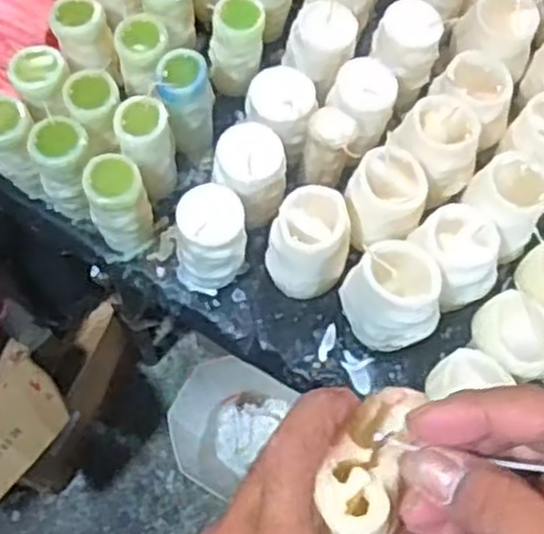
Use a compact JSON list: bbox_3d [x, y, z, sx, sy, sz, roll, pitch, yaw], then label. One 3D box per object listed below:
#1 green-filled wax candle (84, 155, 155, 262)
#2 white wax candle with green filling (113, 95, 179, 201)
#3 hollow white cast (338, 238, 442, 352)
[{"bbox_3d":[-0.140,-0.056,0.732,0.058,0.117,0.058,-22,69,-9],"label":"green-filled wax candle"},{"bbox_3d":[-0.121,-0.107,0.751,0.060,0.105,0.064,-14,68,-6],"label":"white wax candle with green filling"},{"bbox_3d":[0.107,0.028,0.689,0.067,0.089,0.073,0,67,0],"label":"hollow white cast"}]

